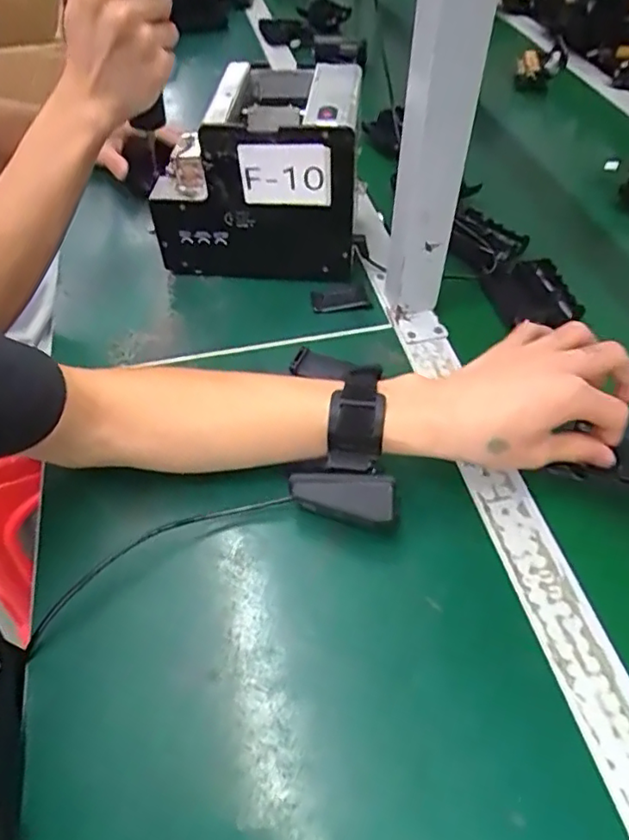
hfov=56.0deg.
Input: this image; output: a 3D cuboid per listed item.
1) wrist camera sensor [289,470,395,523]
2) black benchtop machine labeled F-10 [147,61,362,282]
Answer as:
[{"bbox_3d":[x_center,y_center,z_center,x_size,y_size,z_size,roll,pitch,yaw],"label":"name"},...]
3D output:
[{"bbox_3d":[0.019,0.048,0.386,0.067,0.023,0.029,7,79,14],"label":"wrist camera sensor"},{"bbox_3d":[-0.049,-0.233,0.563,0.179,0.150,0.139,4,51,5],"label":"black benchtop machine labeled F-10"}]

